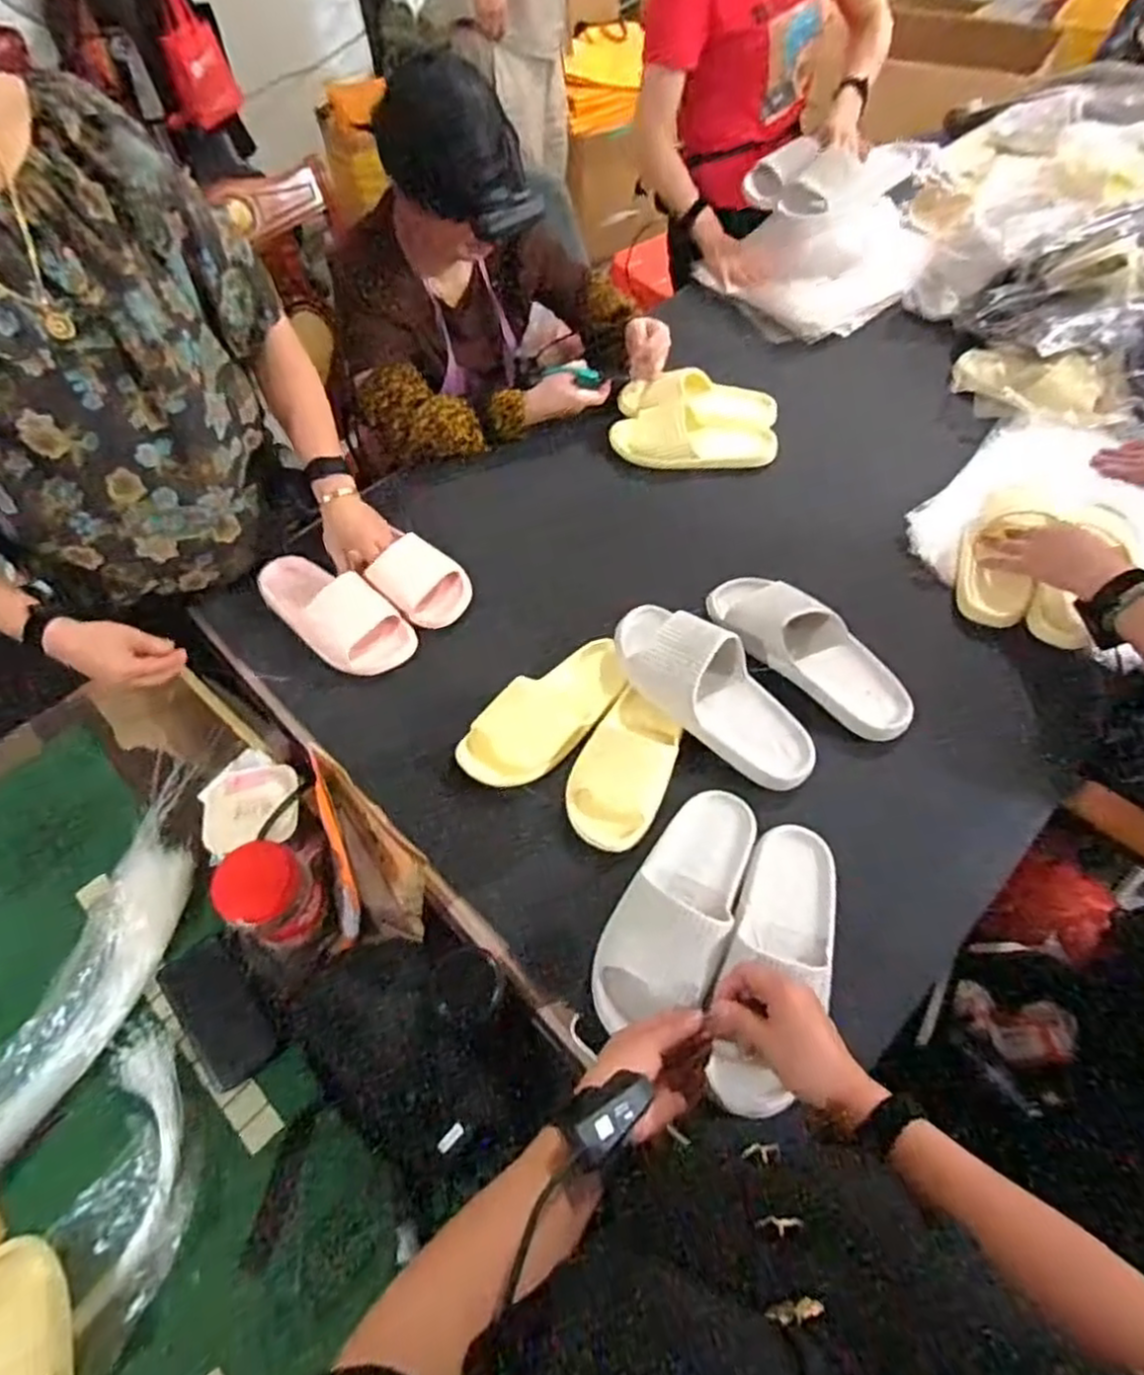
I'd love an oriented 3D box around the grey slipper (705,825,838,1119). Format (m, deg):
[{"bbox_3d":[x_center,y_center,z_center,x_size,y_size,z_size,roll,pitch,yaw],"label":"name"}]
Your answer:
[{"bbox_3d":[0.194,0.250,0.670,0.090,0.065,0.270,17,61,13],"label":"grey slipper"}]

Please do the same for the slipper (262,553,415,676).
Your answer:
[{"bbox_3d":[-0.320,-0.107,0.959,0.228,0.066,0.108,36,66,22],"label":"slipper"}]

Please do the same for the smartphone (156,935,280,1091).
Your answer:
[{"bbox_3d":[-0.392,0.352,0.793,0.080,0.017,0.160,-38,64,-19],"label":"smartphone"}]

